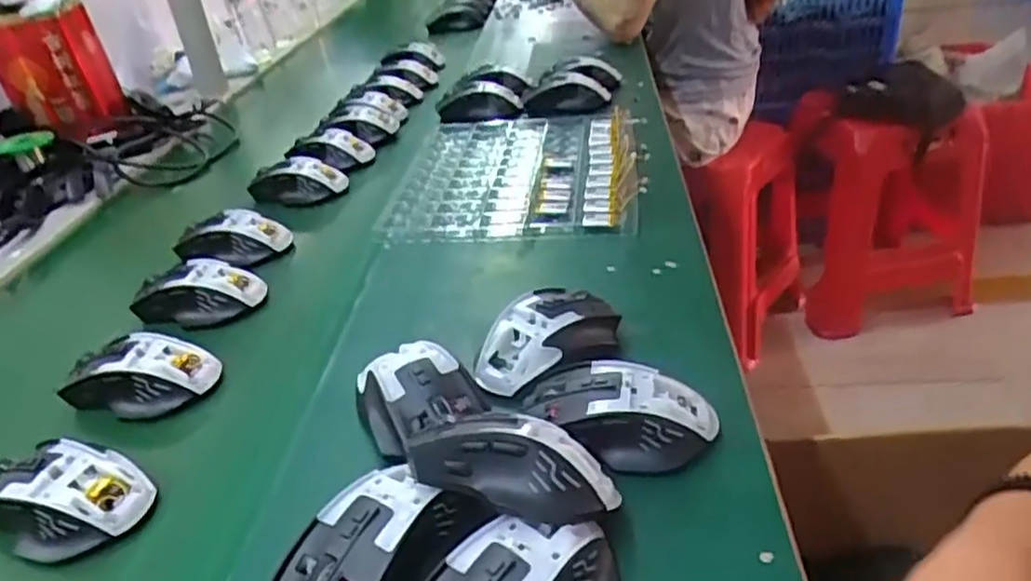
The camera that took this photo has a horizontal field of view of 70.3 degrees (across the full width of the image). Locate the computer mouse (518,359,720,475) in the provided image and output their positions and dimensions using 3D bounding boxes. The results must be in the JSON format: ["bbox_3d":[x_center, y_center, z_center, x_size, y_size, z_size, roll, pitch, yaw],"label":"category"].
[{"bbox_3d":[0.060,0.074,0.444,0.114,0.038,0.063,7,33,17],"label":"computer mouse"}]

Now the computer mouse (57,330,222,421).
[{"bbox_3d":[-0.281,0.064,0.552,0.098,0.038,0.070,6,33,15],"label":"computer mouse"}]

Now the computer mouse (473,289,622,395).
[{"bbox_3d":[0.025,0.035,0.515,0.074,0.039,0.109,20,39,33],"label":"computer mouse"}]

